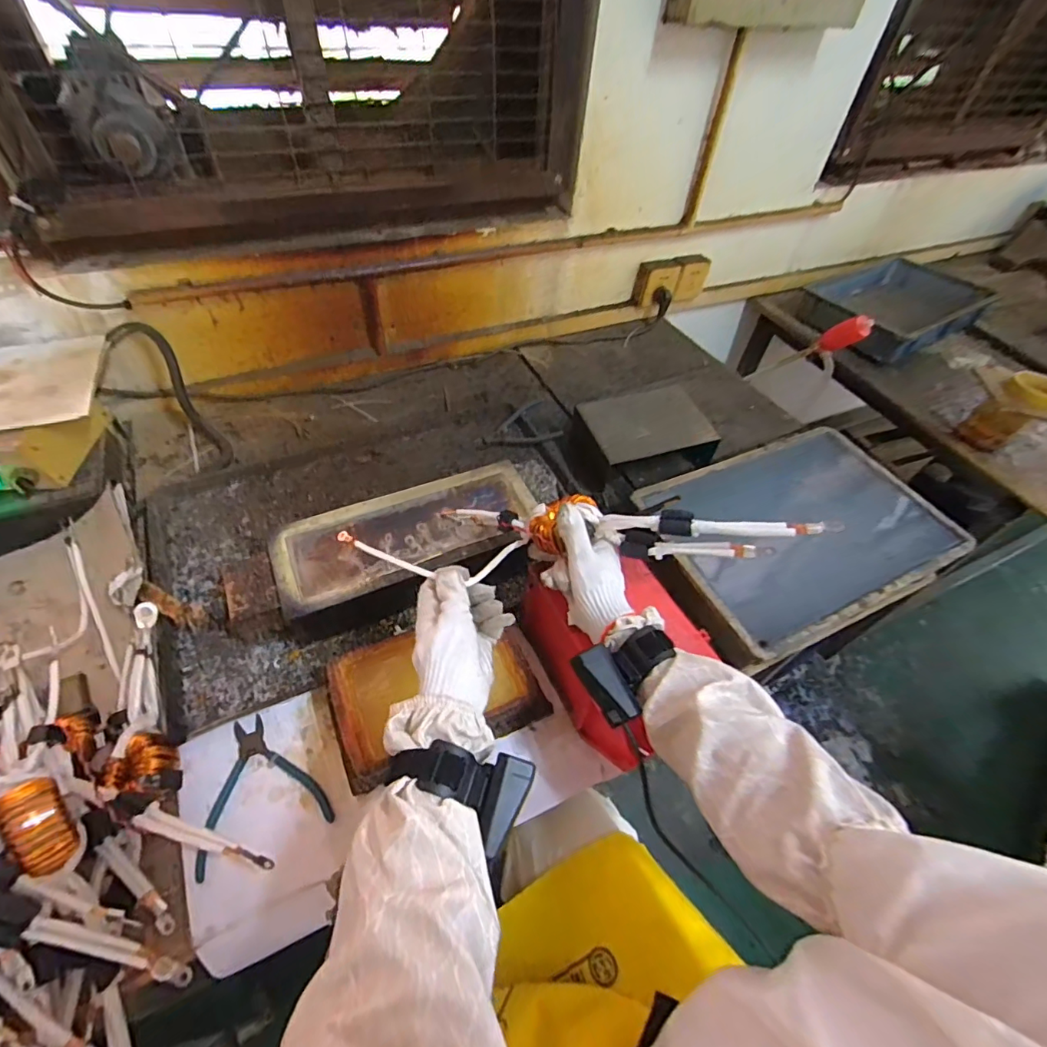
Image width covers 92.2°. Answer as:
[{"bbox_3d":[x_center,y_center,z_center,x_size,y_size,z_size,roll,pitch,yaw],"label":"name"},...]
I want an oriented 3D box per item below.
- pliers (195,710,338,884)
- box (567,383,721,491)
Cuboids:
[{"bbox_3d":[-0.275,0.265,0.522,0.122,0.007,0.134,-18,55,-19],"label":"pliers"},{"bbox_3d":[0.205,-0.149,0.894,0.223,0.090,0.170,-13,53,-15],"label":"box"}]

